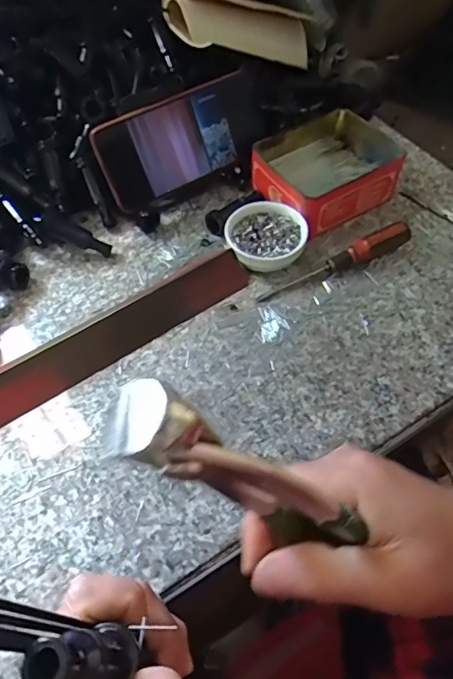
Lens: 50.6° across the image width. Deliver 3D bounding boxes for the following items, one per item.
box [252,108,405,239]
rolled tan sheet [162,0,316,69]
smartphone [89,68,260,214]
[{"bbox_3d":[0.097,-0.171,0.475,0.131,0.042,0.118,-29,60,-17],"label":"box"},{"bbox_3d":[0.035,-0.351,0.542,0.220,0.053,0.061,-19,54,-40],"label":"rolled tan sheet"},{"bbox_3d":[-0.040,-0.187,0.453,0.164,0.079,0.014,-28,32,-15],"label":"smartphone"}]

